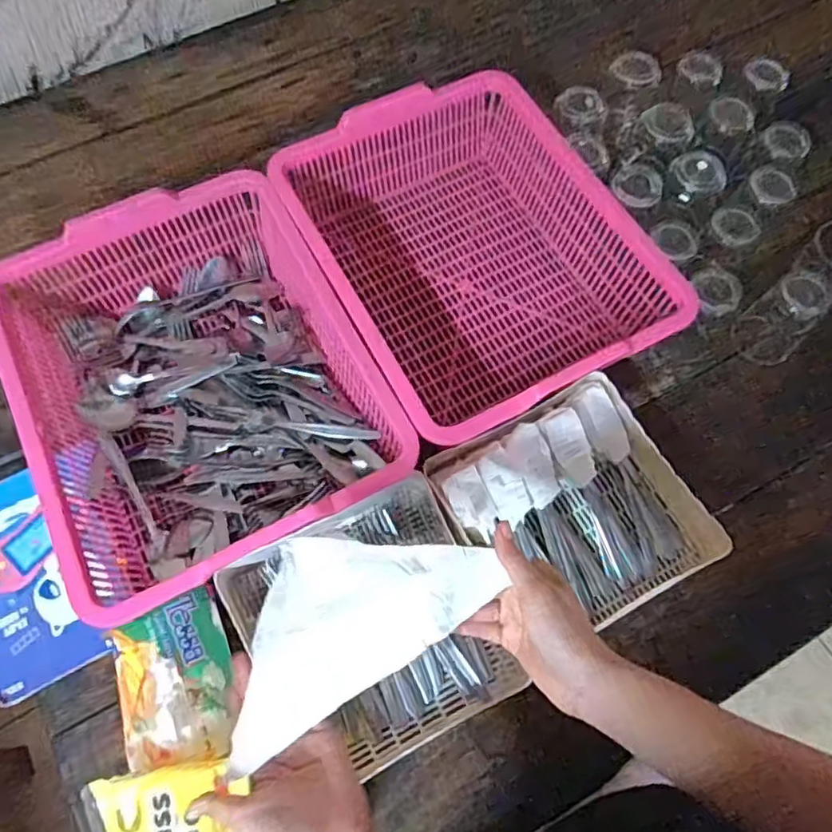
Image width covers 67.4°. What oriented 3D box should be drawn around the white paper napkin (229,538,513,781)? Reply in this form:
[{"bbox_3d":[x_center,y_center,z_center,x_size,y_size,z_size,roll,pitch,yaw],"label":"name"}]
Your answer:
[{"bbox_3d":[-0.031,0.153,0.408,0.156,0.018,0.137,-1,70,18],"label":"white paper napkin"}]

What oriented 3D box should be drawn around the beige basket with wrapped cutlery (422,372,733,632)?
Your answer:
[{"bbox_3d":[0.152,0.089,0.603,0.216,0.056,0.214,-28,70,-11],"label":"beige basket with wrapped cutlery"}]

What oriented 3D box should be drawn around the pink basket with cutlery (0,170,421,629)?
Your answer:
[{"bbox_3d":[-0.217,-0.034,0.630,0.313,0.103,0.390,-26,69,-11],"label":"pink basket with cutlery"}]

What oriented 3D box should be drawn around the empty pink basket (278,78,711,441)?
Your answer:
[{"bbox_3d":[0.056,-0.172,0.690,0.307,0.114,0.391,-27,70,-11],"label":"empty pink basket"}]

